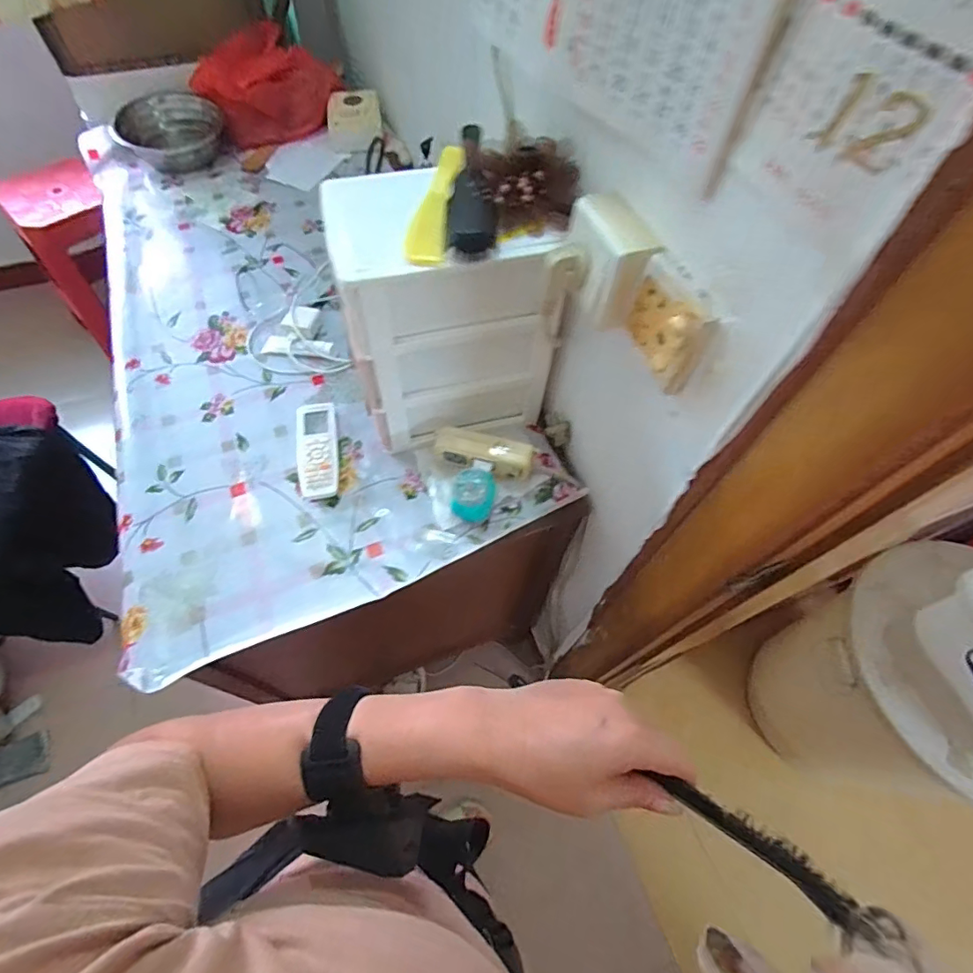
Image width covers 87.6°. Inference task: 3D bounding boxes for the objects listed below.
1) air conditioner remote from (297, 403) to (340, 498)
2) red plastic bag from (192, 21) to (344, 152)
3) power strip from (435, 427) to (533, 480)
[{"bbox_3d":[-0.240,-0.056,0.727,0.054,0.022,0.163,-13,62,-3],"label":"air conditioner remote"},{"bbox_3d":[-0.467,-0.873,1.105,0.284,0.158,0.142,-22,63,-8],"label":"red plastic bag"},{"bbox_3d":[-0.003,-0.044,0.710,0.130,0.050,0.040,15,64,12],"label":"power strip"}]

